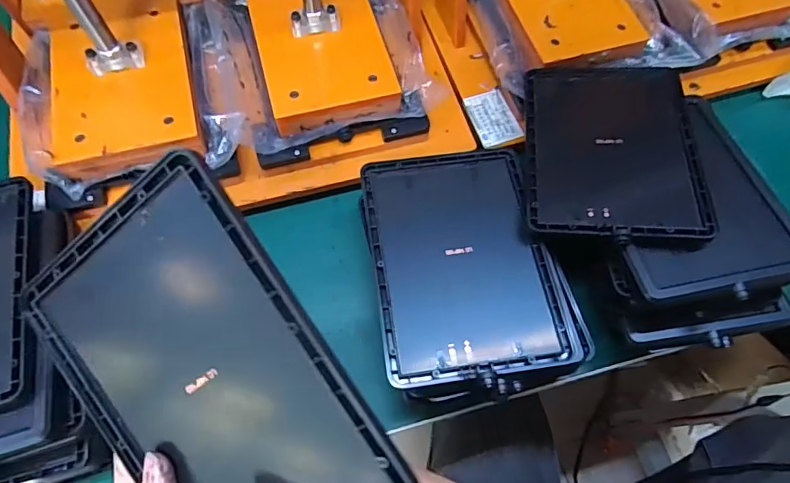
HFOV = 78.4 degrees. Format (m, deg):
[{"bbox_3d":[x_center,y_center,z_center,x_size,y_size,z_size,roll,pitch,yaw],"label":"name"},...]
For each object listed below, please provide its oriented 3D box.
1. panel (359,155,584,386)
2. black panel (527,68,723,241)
[{"bbox_3d":[0.045,0.010,0.332,0.118,0.010,0.162,-8,67,-5],"label":"panel"},{"bbox_3d":[0.158,-0.075,0.353,0.116,0.014,0.166,7,66,2],"label":"black panel"}]

